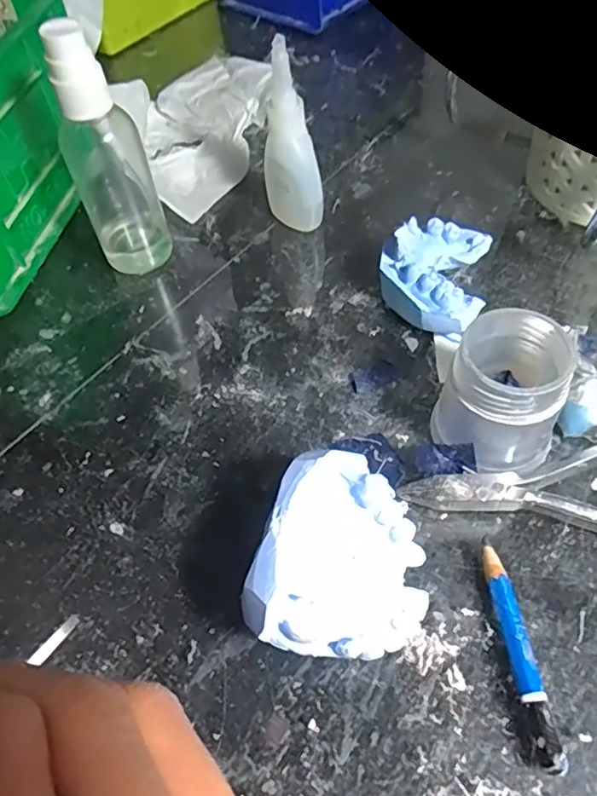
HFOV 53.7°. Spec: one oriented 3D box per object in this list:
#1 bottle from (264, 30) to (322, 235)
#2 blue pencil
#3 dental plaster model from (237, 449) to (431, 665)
[{"bbox_3d":[-0.004,-0.119,0.279,0.025,0.087,0.021,-11,55,-2],"label":"bottle"},{"bbox_3d":[0.068,0.077,0.183,0.008,0.008,0.066,-8,55,-1],"label":"blue pencil"},{"bbox_3d":[0.015,0.053,0.186,0.049,0.041,0.060,12,58,13],"label":"dental plaster model"}]

